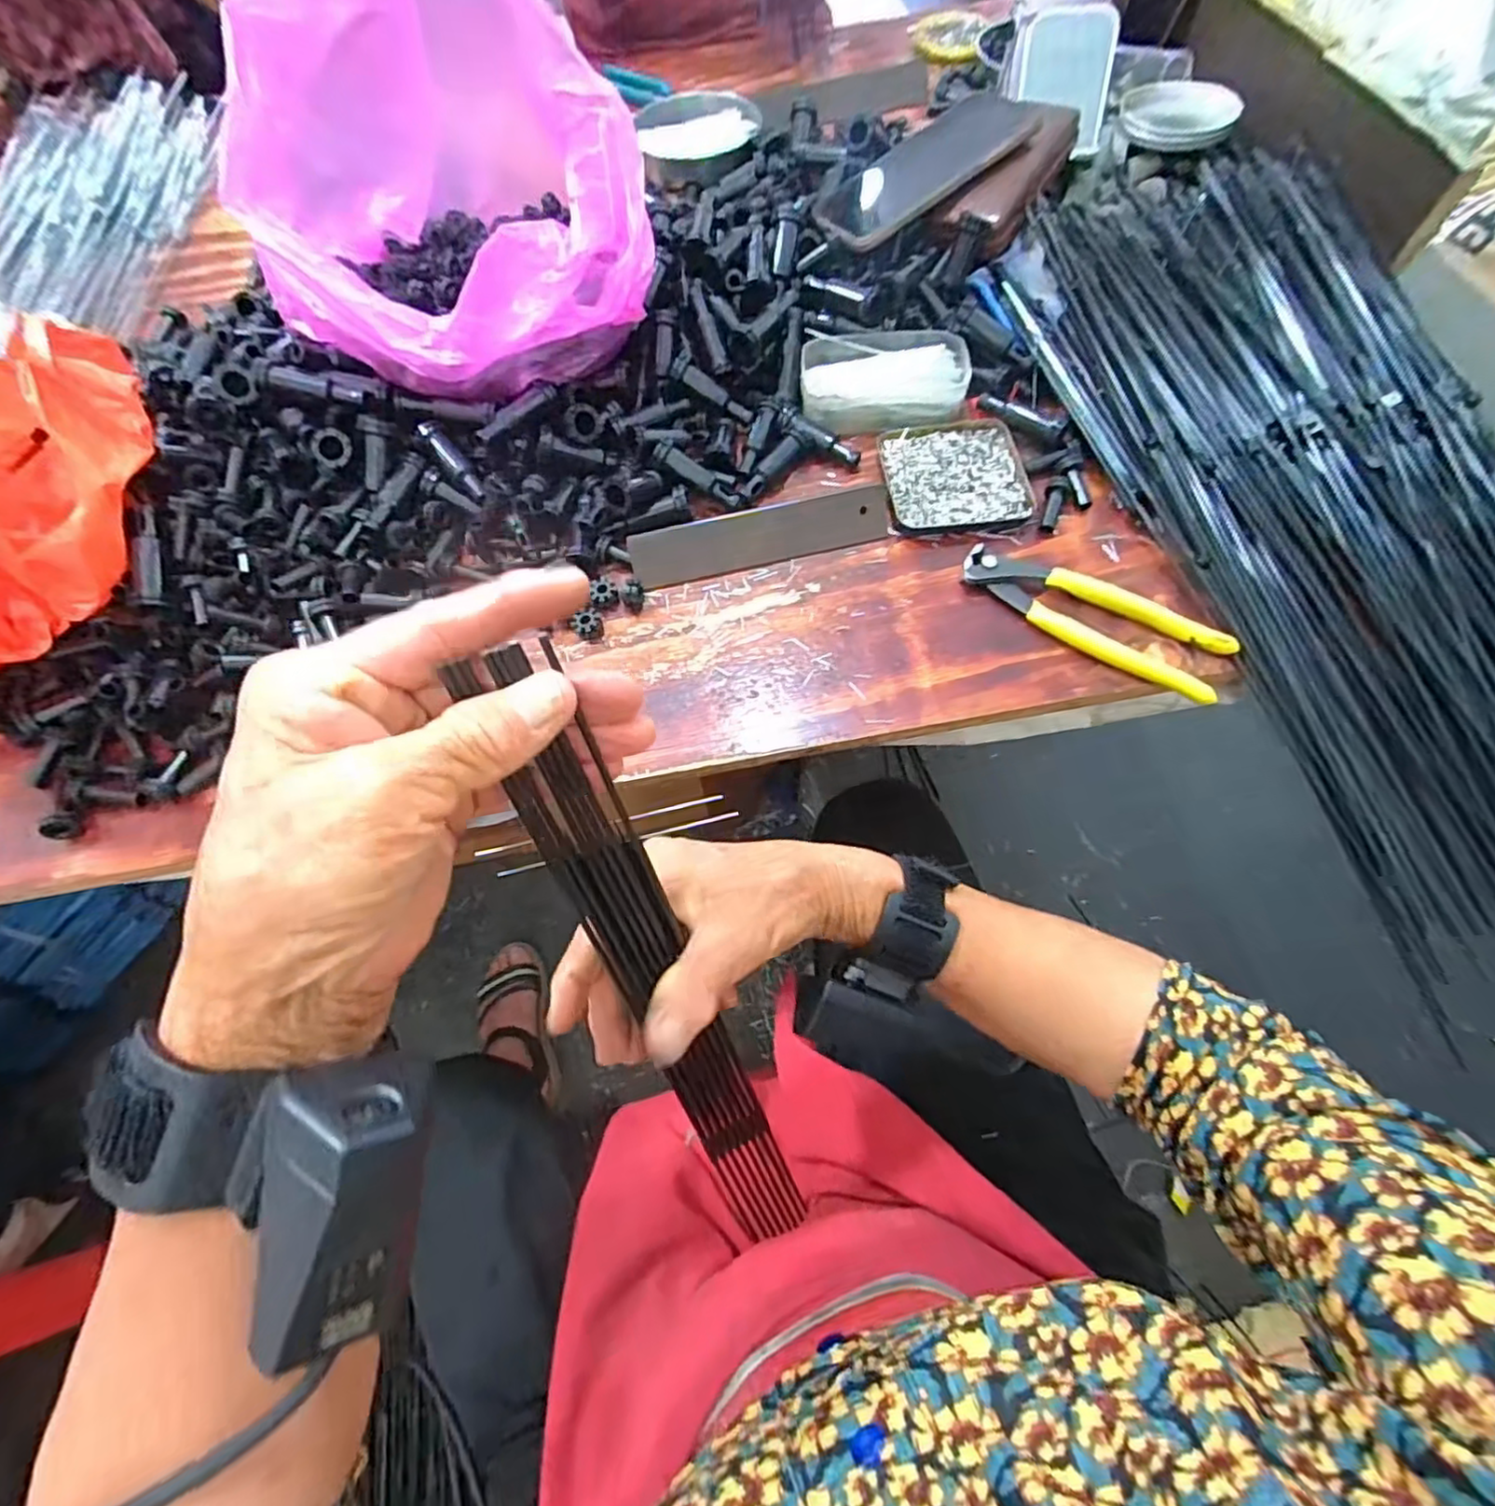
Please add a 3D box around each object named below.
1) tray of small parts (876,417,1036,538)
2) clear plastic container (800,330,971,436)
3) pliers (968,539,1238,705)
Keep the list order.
[{"bbox_3d":[0.146,-0.199,0.479,0.097,0.012,0.094,-6,66,1],"label":"tray of small parts"},{"bbox_3d":[0.100,-0.275,0.495,0.117,0.032,0.069,-8,66,0],"label":"clear plastic container"},{"bbox_3d":[0.217,-0.089,0.426,0.164,0.020,0.047,35,72,17],"label":"pliers"}]

